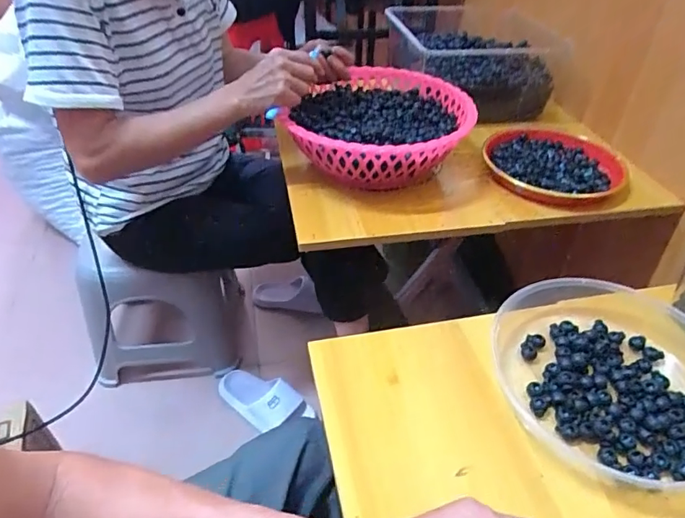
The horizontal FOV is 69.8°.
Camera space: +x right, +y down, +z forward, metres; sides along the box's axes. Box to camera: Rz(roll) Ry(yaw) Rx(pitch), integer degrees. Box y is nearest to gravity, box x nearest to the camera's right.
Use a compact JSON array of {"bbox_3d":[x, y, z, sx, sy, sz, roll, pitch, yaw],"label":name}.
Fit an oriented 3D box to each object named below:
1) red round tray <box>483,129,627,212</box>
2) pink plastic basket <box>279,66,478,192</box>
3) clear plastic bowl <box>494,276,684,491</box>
[{"bbox_3d":[0.343,-0.161,0.804,0.211,0.027,0.232,1,41,-1],"label":"red round tray"},{"bbox_3d":[0.066,-0.212,0.804,0.259,0.109,0.323,11,42,11],"label":"pink plastic basket"},{"bbox_3d":[0.275,0.098,0.485,0.220,0.042,0.242,1,41,-1],"label":"clear plastic bowl"}]

